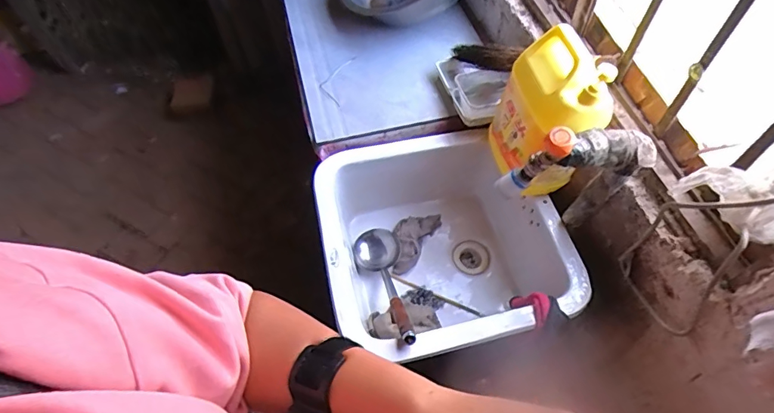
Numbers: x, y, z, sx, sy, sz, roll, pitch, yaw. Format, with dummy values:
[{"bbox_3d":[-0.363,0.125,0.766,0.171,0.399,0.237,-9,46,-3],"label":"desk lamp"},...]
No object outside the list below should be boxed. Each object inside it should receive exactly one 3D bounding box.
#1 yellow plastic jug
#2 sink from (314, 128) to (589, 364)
[{"bbox_3d":[0.290,-0.148,0.831,0.132,0.269,0.222,-9,57,-3],"label":"yellow plastic jug"},{"bbox_3d":[0.113,0.091,0.978,0.442,0.211,0.442,-16,58,-8],"label":"sink"}]

